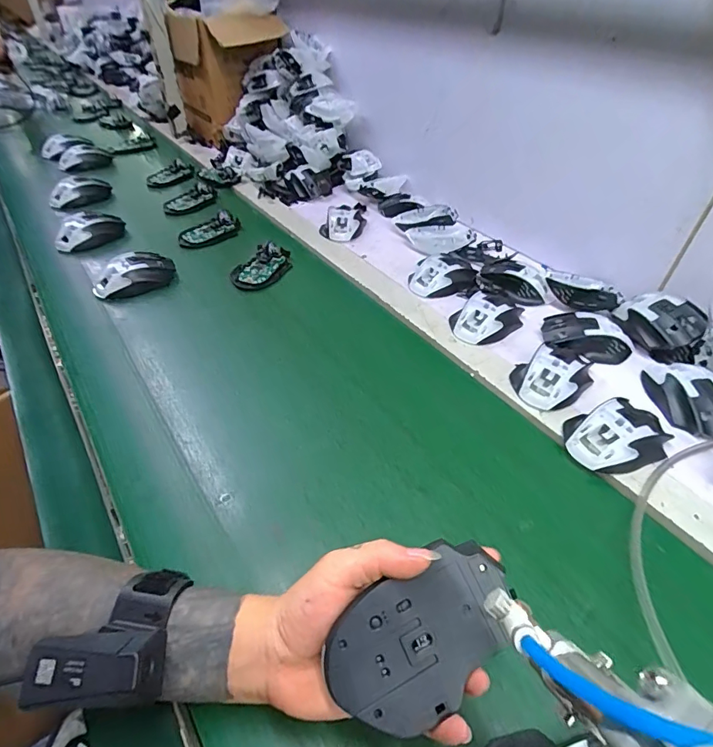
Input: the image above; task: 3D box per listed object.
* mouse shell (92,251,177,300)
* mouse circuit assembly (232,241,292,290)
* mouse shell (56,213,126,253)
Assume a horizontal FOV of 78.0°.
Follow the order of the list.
[{"bbox_3d":[-0.333,-0.146,0.662,0.114,0.040,0.075,-14,46,-14],"label":"mouse shell"},{"bbox_3d":[-0.147,-0.173,0.700,0.065,0.027,0.111,27,50,24],"label":"mouse circuit assembly"},{"bbox_3d":[-0.463,-0.245,0.762,0.059,0.046,0.115,24,49,22],"label":"mouse shell"}]

